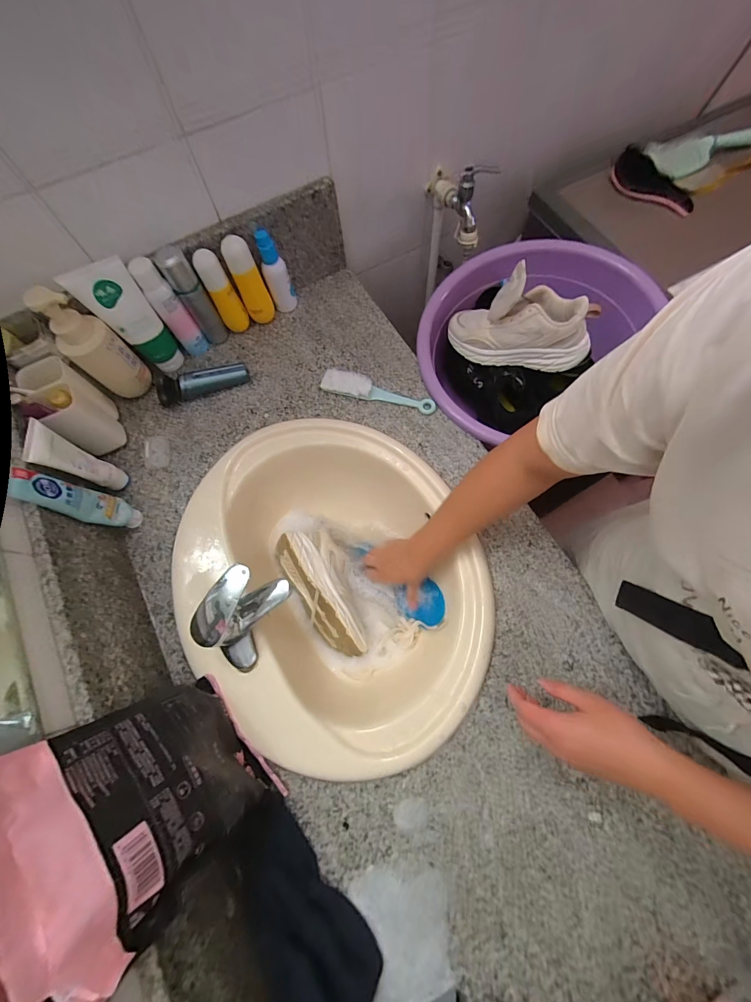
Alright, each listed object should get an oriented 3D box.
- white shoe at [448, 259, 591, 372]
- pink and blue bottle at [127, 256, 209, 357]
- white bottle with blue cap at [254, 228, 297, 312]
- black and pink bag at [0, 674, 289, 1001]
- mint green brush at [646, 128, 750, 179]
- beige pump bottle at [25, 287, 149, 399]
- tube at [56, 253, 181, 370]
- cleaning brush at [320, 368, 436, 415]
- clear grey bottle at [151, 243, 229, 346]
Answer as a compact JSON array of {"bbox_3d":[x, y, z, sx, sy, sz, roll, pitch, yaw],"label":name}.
[{"bbox_3d":[0.256,-0.315,0.625,0.237,0.119,0.102,16,73,7],"label":"white shoe"},{"bbox_3d":[-0.347,-0.324,0.605,0.045,0.156,0.036,-33,74,-8],"label":"pink and blue bottle"},{"bbox_3d":[-0.180,-0.414,0.645,0.046,0.134,0.046,-16,72,-3],"label":"white bottle with blue cap"},{"bbox_3d":[-0.222,0.292,0.358,0.096,0.249,0.186,-39,75,-10],"label":"black and pink bag"},{"bbox_3d":[0.655,-0.692,0.705,0.240,0.029,0.068,-9,72,-1],"label":"mint green brush"},{"bbox_3d":[-0.443,-0.241,0.567,0.058,0.188,0.077,37,77,13],"label":"beige pump bottle"},{"bbox_3d":[-0.397,-0.292,0.585,0.080,0.189,0.039,-36,74,-9],"label":"tube"},{"bbox_3d":[0.006,-0.198,0.623,0.203,0.028,0.044,14,73,6],"label":"cleaning brush"},{"bbox_3d":[-0.312,-0.348,0.614,0.044,0.167,0.045,-36,74,-9],"label":"clear grey bottle"}]

